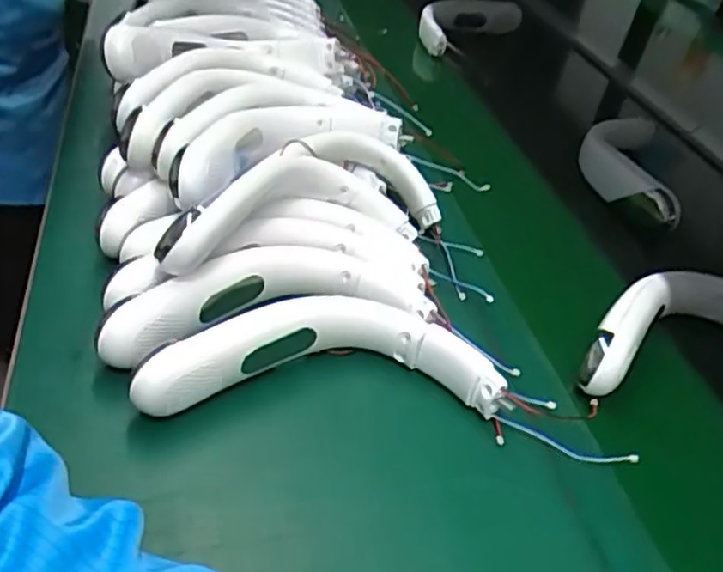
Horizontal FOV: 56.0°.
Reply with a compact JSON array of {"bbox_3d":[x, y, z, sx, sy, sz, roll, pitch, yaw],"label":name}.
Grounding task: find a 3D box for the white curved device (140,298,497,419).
[{"bbox_3d":[-0.027,0.049,0.468,0.236,0.064,0.070,1,39,-11],"label":"white curved device"}]

